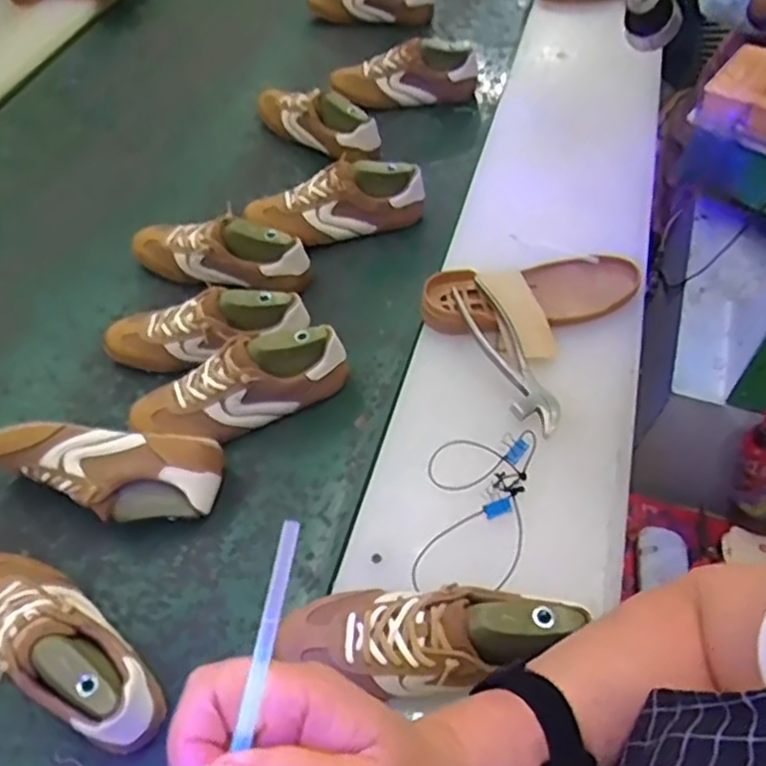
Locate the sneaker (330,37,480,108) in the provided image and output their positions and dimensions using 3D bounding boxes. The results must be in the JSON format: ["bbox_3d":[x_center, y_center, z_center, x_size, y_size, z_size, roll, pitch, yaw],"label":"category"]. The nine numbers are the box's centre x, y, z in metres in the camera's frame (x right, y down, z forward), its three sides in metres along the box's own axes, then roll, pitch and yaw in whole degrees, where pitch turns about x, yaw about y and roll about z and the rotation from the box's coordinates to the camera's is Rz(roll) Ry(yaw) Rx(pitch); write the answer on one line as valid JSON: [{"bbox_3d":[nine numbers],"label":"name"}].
[{"bbox_3d":[0.042,-0.538,1.181,0.248,0.092,0.076,-5,53,-3],"label":"sneaker"}]

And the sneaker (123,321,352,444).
[{"bbox_3d":[-0.165,-0.002,0.774,0.243,0.088,0.090,-23,56,-17],"label":"sneaker"}]

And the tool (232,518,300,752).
[{"bbox_3d":[-0.046,0.110,0.239,0.007,0.005,0.123,10,75,8],"label":"tool"}]

